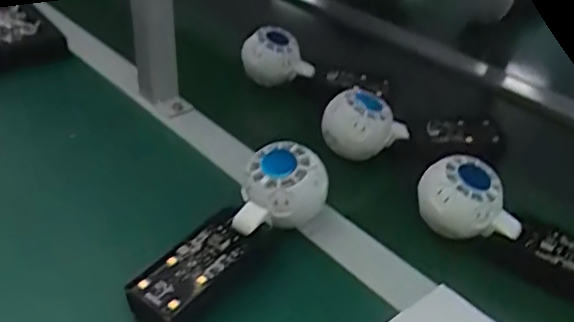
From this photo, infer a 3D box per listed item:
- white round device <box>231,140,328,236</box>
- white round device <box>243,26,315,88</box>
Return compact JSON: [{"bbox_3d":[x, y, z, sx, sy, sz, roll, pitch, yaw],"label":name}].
[{"bbox_3d":[-0.003,0.019,0.452,0.064,0.049,0.060,3,36,2],"label":"white round device"},{"bbox_3d":[-0.009,-0.113,0.687,0.081,0.051,0.054,0,36,-2],"label":"white round device"}]

